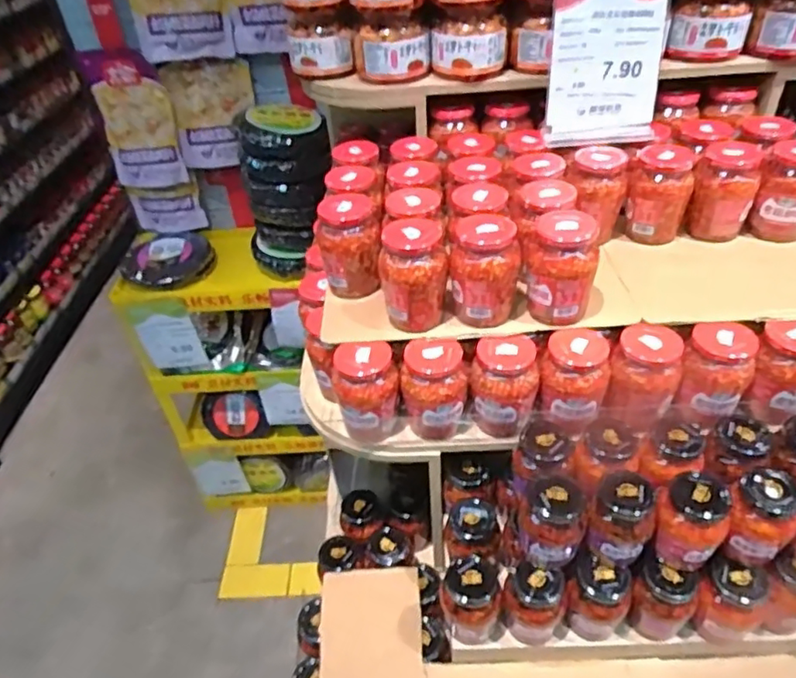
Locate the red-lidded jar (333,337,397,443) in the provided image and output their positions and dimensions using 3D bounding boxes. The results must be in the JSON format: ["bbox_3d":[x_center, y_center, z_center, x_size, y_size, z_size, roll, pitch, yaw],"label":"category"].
[{"bbox_3d":[-0.036,0.069,0.726,0.075,0.129,0.066,-12,41,-7],"label":"red-lidded jar"}]

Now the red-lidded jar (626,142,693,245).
[{"bbox_3d":[0.361,-0.199,0.806,0.073,0.114,0.079,-3,40,3],"label":"red-lidded jar"}]

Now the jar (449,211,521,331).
[{"bbox_3d":[0.103,-0.077,0.688,0.075,0.117,0.066,1,41,8],"label":"jar"}]

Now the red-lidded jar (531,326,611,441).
[{"bbox_3d":[0.211,0.051,0.708,0.075,0.116,0.067,17,45,25],"label":"red-lidded jar"}]

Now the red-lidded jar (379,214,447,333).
[{"bbox_3d":[0.018,-0.076,0.693,0.073,0.121,0.069,-3,40,3],"label":"red-lidded jar"}]

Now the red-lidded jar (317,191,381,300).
[{"bbox_3d":[-0.061,-0.118,0.756,0.073,0.116,0.082,-9,40,-3],"label":"red-lidded jar"}]

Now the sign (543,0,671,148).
[{"bbox_3d":[0.274,-0.369,0.770,0.146,0.217,0.035,-1,40,6],"label":"sign"}]

